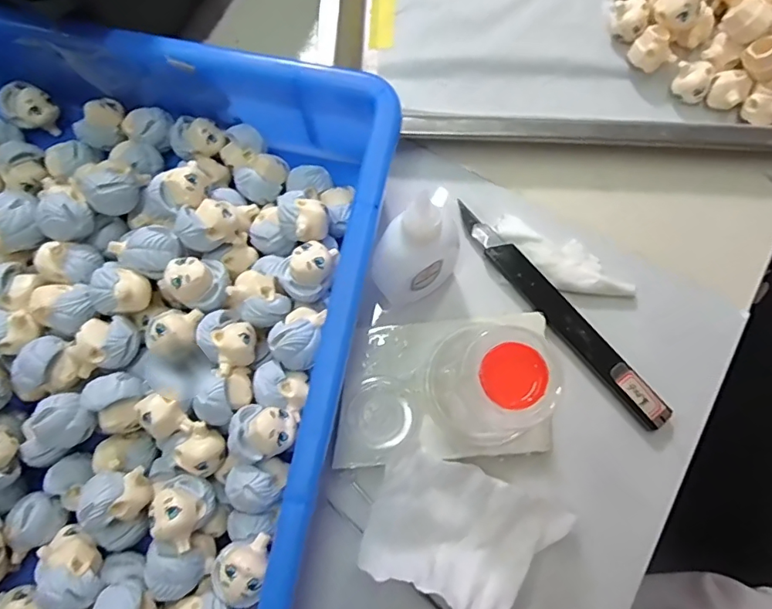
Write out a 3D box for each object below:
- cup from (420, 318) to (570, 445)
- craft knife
[{"bbox_3d":[0.053,0.033,0.219,0.062,0.066,0.058,0,80,0],"label":"cup"},{"bbox_3d":[0.089,0.003,0.258,0.017,0.008,0.146,-40,82,-7],"label":"craft knife"}]

